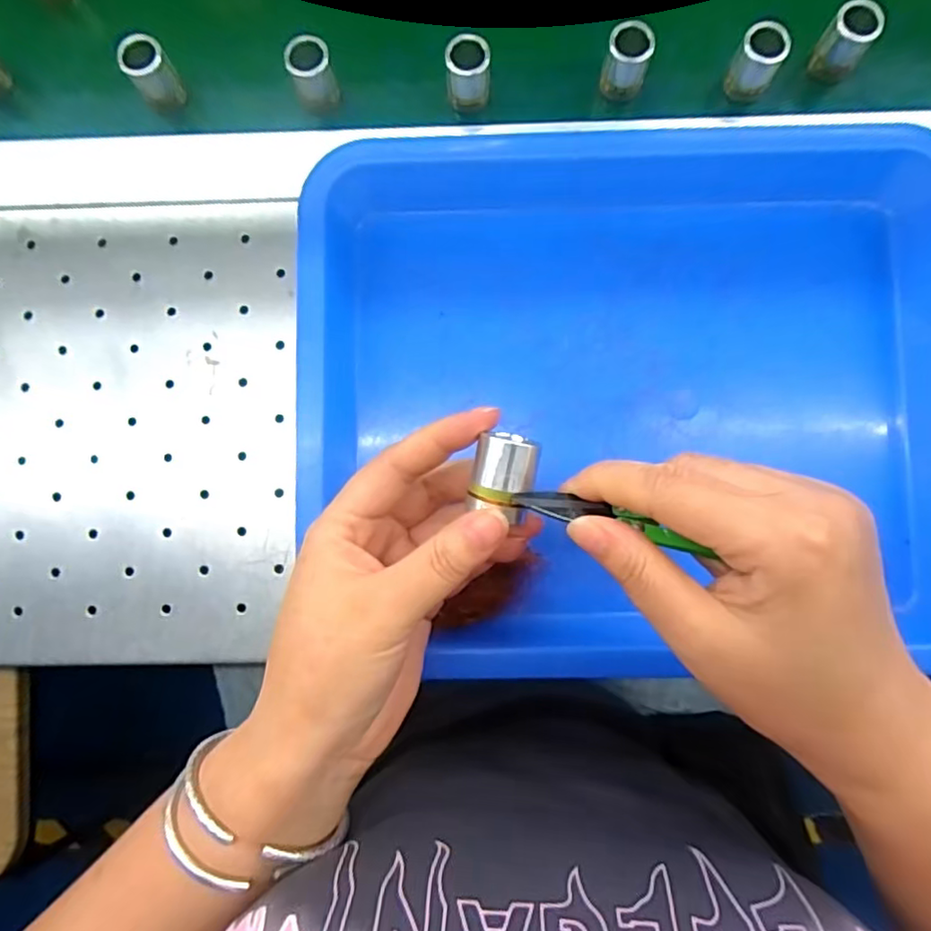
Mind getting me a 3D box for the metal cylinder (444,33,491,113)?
[{"bbox_3d":[0.002,-0.208,0.322,0.022,0.032,0.020,-3,84,1],"label":"metal cylinder"}]

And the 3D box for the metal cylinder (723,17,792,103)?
[{"bbox_3d":[0.155,-0.215,0.322,0.022,0.033,0.018,29,86,4],"label":"metal cylinder"}]

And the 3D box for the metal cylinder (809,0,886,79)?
[{"bbox_3d":[0.203,-0.226,0.324,0.022,0.038,0.018,32,86,4],"label":"metal cylinder"}]

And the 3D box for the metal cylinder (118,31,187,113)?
[{"bbox_3d":[-0.168,-0.212,0.328,0.022,0.037,0.018,-38,85,-2],"label":"metal cylinder"}]

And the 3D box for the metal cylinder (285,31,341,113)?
[{"bbox_3d":[-0.081,-0.209,0.324,0.022,0.033,0.020,0,84,1],"label":"metal cylinder"}]

